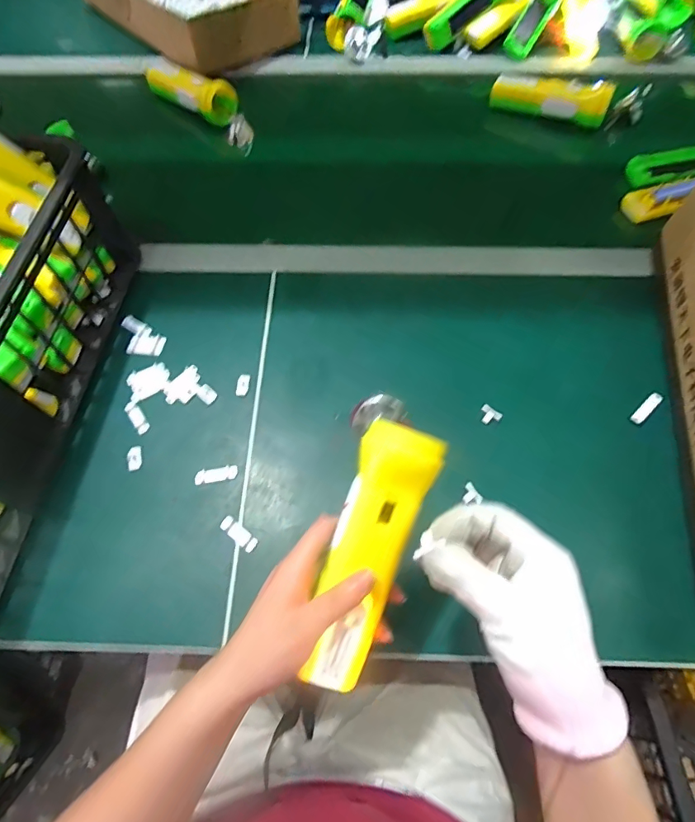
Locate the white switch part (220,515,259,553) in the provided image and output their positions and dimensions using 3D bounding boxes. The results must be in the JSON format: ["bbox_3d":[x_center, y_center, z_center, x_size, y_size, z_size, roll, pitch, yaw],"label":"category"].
[{"bbox_3d":[-0.095,0.107,0.401,0.037,0.005,0.014,35,68,17],"label":"white switch part"}]

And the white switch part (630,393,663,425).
[{"bbox_3d":[0.290,-0.002,0.446,0.037,0.010,0.012,-40,69,-18],"label":"white switch part"}]

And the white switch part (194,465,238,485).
[{"bbox_3d":[-0.122,0.059,0.426,0.038,0.004,0.013,-10,63,-5],"label":"white switch part"}]

